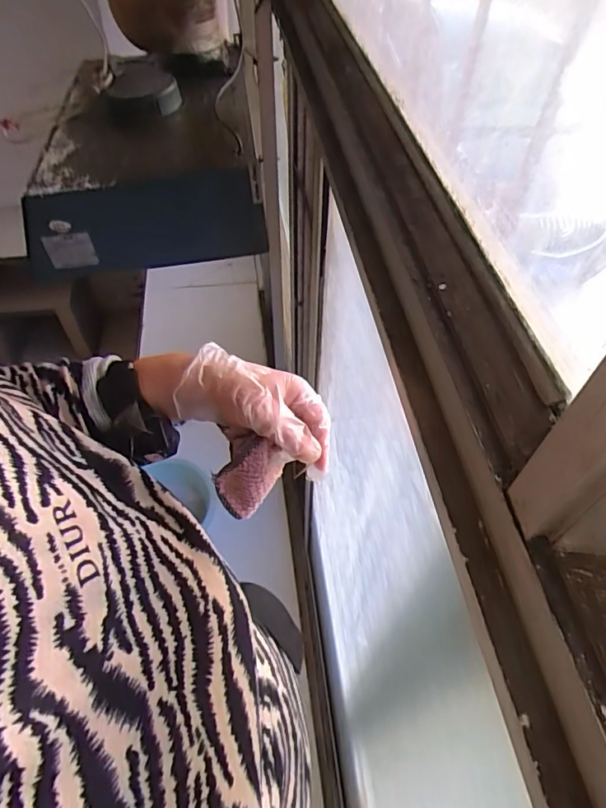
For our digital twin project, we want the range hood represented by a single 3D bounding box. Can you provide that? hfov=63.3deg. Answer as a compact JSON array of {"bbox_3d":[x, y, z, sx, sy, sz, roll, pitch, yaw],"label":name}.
[{"bbox_3d":[-0.334,-0.578,1.089,0.435,0.202,0.603,-6,55,-4],"label":"range hood"}]

